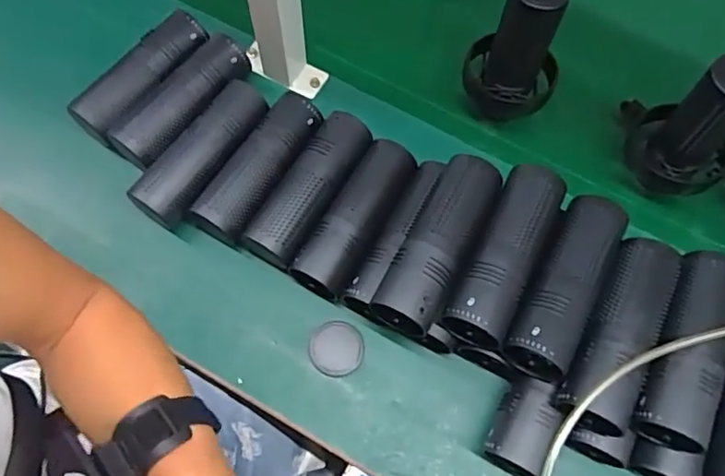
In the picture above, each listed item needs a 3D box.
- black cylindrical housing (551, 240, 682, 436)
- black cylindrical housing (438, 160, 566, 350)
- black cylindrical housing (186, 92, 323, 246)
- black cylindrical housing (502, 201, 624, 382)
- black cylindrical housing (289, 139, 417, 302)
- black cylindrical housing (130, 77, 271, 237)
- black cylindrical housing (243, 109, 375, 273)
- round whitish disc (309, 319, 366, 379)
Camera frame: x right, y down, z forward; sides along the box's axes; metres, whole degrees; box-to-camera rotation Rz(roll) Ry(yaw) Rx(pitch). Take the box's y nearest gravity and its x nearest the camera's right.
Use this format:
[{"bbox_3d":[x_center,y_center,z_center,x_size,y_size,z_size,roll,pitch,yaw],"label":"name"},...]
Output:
[{"bbox_3d":[0.214,0.077,0.465,0.057,0.046,0.165,25,70,7],"label":"black cylindrical housing"},{"bbox_3d":[0.125,0.010,0.488,0.055,0.047,0.167,26,71,8],"label":"black cylindrical housing"},{"bbox_3d":[-0.102,-0.070,0.571,0.062,0.052,0.162,30,71,9],"label":"black cylindrical housing"},{"bbox_3d":[0.174,0.036,0.478,0.057,0.046,0.159,26,71,8],"label":"black cylindrical housing"},{"bbox_3d":[-0.005,-0.019,0.553,0.057,0.054,0.163,28,71,8],"label":"black cylindrical housing"},{"bbox_3d":[-0.160,-0.085,0.573,0.056,0.046,0.169,34,72,11],"label":"black cylindrical housing"},{"bbox_3d":[-0.051,-0.047,0.559,0.052,0.053,0.162,29,71,9],"label":"black cylindrical housing"},{"bbox_3d":[-0.025,0.106,0.531,0.051,0.004,0.051,1,69,-2],"label":"round whitish disc"}]

